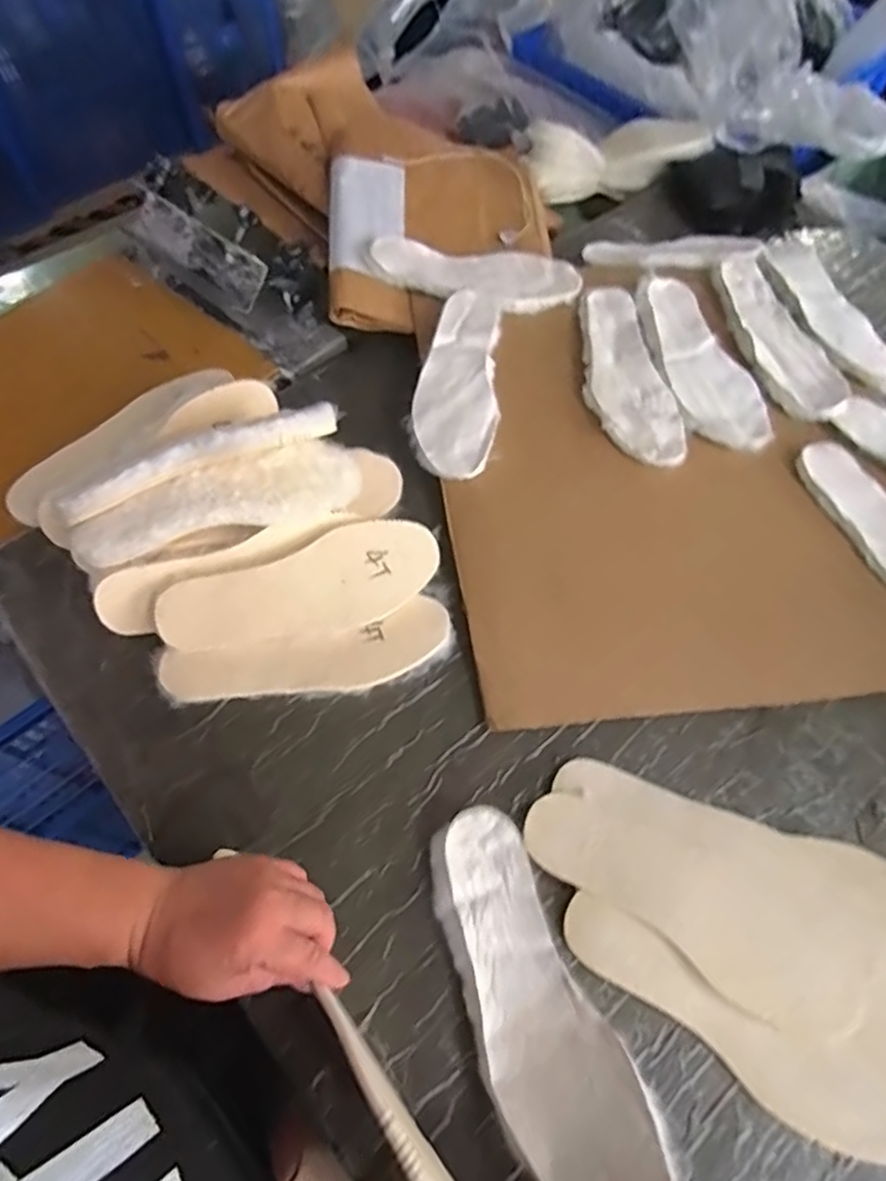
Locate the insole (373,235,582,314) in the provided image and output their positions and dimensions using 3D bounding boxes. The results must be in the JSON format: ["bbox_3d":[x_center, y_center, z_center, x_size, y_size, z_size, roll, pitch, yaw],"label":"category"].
[{"bbox_3d":[0.042,-0.394,0.807,0.258,0.013,0.103,2,68,-6],"label":"insole"}]

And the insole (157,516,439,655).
[{"bbox_3d":[-0.128,0.002,0.599,0.254,0.009,0.089,-21,92,-11],"label":"insole"}]

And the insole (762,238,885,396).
[{"bbox_3d":[0.494,-0.361,0.824,0.090,0.016,0.277,-12,64,-12],"label":"insole"}]

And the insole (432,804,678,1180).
[{"bbox_3d":[0.060,0.284,0.447,0.086,0.033,0.256,-19,54,-12],"label":"insole"}]

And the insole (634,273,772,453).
[{"bbox_3d":[0.311,-0.278,0.768,0.104,0.011,0.266,-7,66,-7],"label":"insole"}]

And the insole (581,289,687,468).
[{"bbox_3d":[0.208,-0.258,0.747,0.096,0.015,0.266,-9,61,-6],"label":"insole"}]

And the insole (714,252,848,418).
[{"bbox_3d":[0.406,-0.318,0.786,0.089,0.017,0.261,-12,61,-8],"label":"insole"}]

